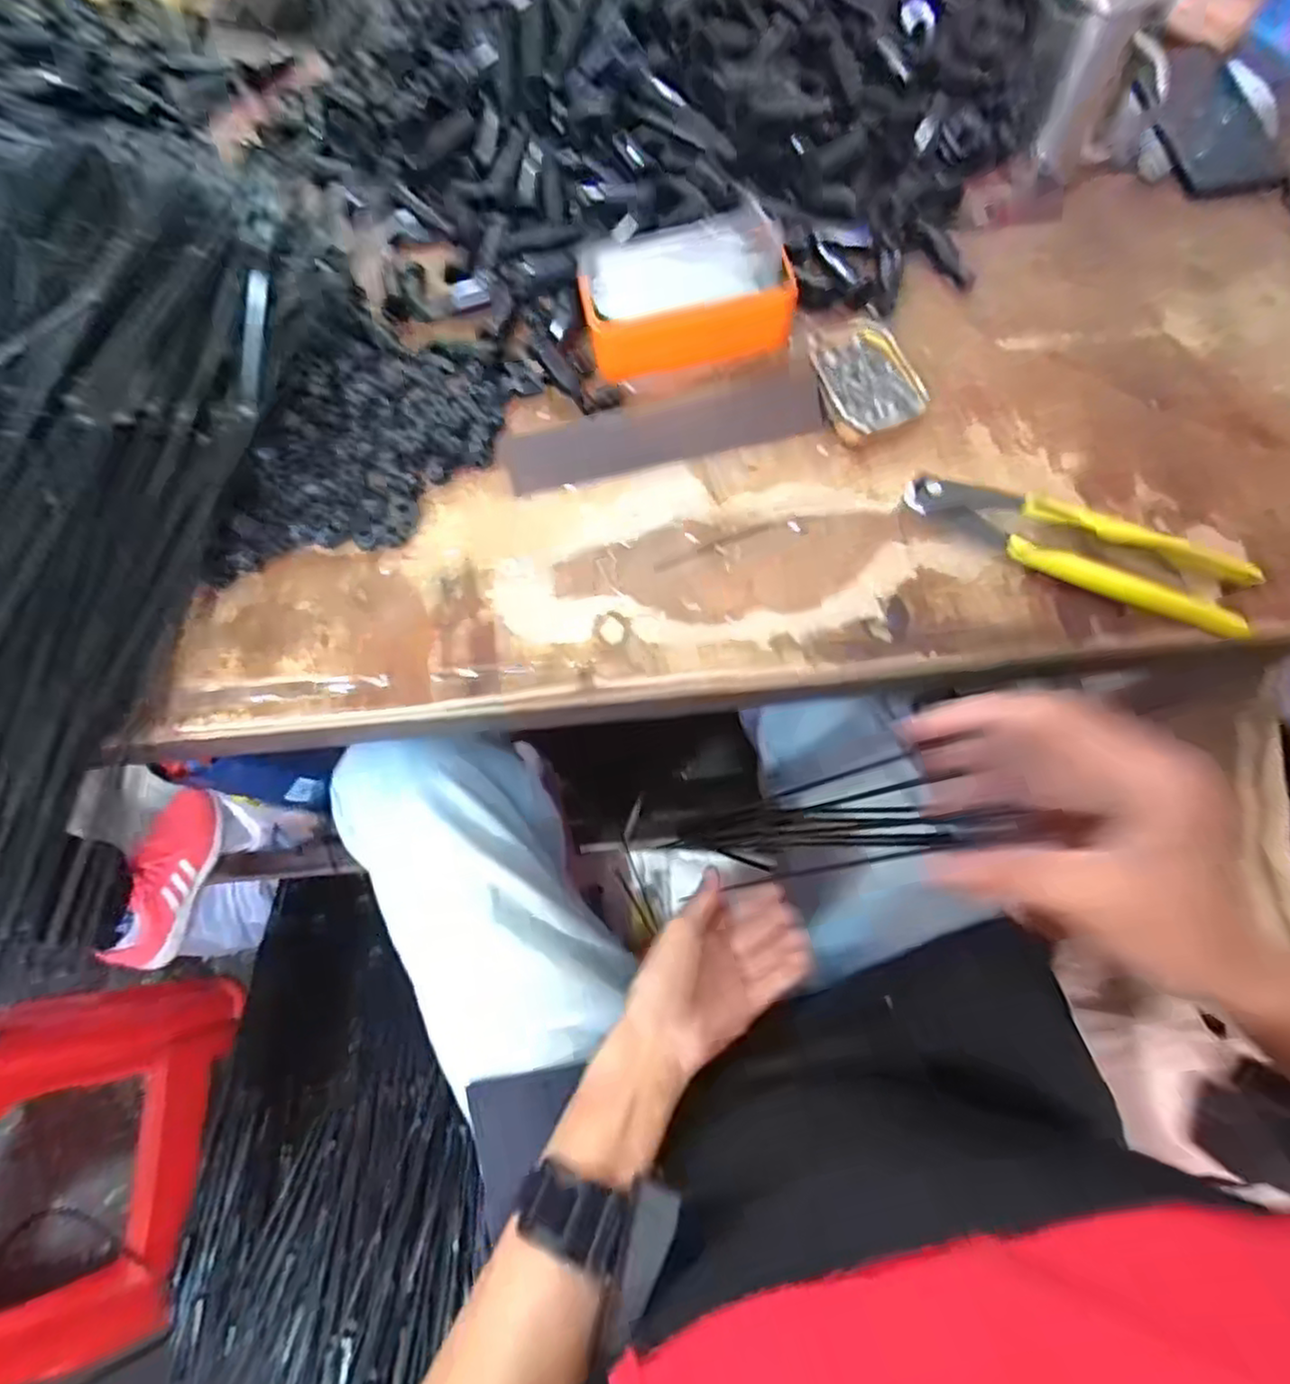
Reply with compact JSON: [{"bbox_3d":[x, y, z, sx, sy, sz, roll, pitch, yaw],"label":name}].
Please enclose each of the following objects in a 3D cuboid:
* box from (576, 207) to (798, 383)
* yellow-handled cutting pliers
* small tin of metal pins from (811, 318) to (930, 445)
[{"bbox_3d":[0.028,-0.282,0.499,0.143,0.050,0.099,-16,68,-3],"label":"box"},{"bbox_3d":[0.261,-0.090,0.429,0.198,0.019,0.057,25,71,12],"label":"yellow-handled cutting pliers"},{"bbox_3d":[0.149,-0.221,0.491,0.063,0.022,0.103,-22,69,-6],"label":"small tin of metal pins"}]

